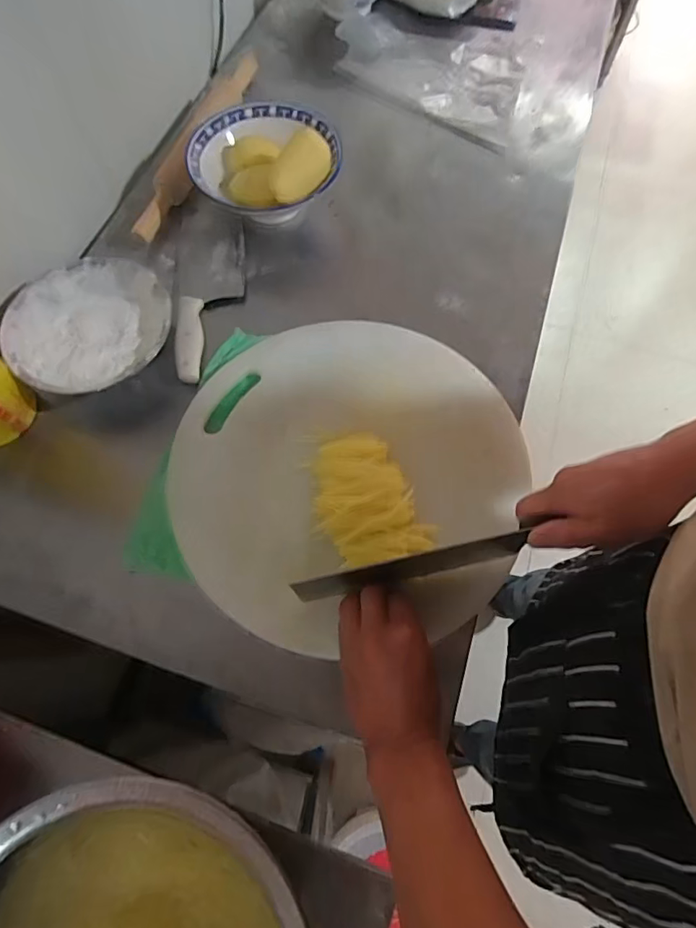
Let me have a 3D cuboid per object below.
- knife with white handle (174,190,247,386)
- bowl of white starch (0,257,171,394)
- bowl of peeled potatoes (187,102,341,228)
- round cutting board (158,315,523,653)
[{"bbox_3d":[-0.170,-0.235,0.615,0.084,0.026,0.288,-8,67,-3],"label":"knife with white handle"},{"bbox_3d":[-0.287,-0.150,0.562,0.174,0.045,0.165,0,67,0],"label":"bowl of white starch"},{"bbox_3d":[-0.107,-0.388,0.642,0.187,0.088,0.182,0,67,0],"label":"bowl of peeled potatoes"},{"bbox_3d":[0.004,0.000,0.516,0.358,0.036,0.351,0,67,0],"label":"round cutting board"}]

